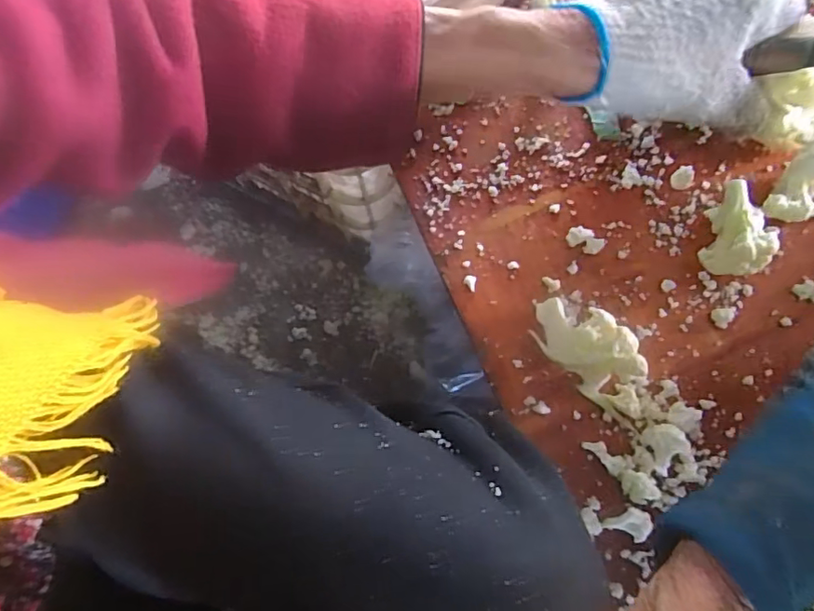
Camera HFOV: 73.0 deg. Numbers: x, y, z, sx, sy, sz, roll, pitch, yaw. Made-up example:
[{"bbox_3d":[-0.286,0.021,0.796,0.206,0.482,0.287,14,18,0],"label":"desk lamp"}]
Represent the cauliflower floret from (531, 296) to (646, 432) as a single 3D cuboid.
[{"bbox_3d":[0.104,0.025,0.298,0.077,0.039,0.036,42,81,10],"label":"cauliflower floret"}]

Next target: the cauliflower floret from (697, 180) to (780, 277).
[{"bbox_3d":[0.188,-0.040,0.312,0.032,0.035,0.043,16,78,5],"label":"cauliflower floret"}]

